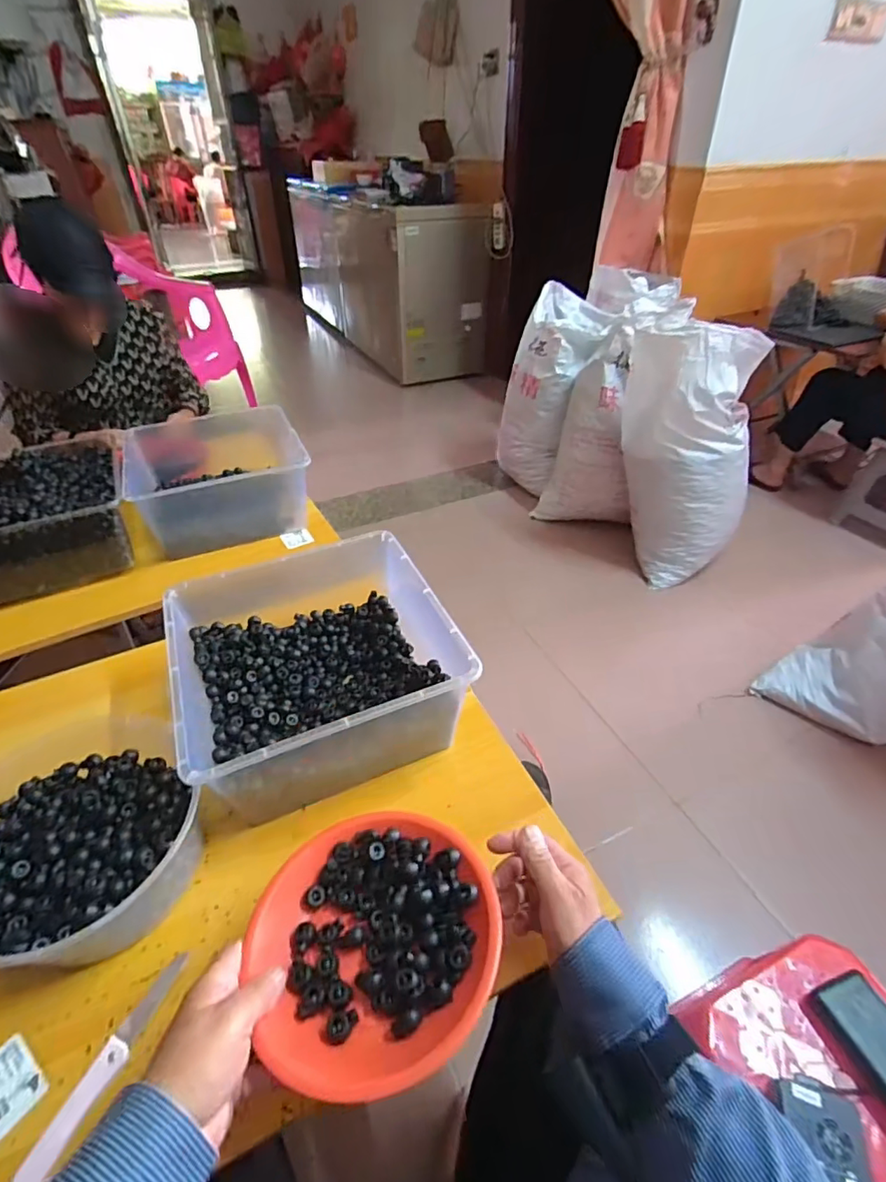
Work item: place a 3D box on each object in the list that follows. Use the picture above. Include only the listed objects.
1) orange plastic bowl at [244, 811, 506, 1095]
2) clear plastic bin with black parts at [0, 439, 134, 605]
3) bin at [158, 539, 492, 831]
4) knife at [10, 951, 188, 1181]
[{"bbox_3d":[-0.054,0.263,0.425,0.180,0.031,0.192,-1,41,1],"label":"orange plastic bowl"},{"bbox_3d":[-0.708,-0.123,0.944,0.309,0.138,0.270,-21,44,-22],"label":"clear plastic bin with black parts"},{"bbox_3d":[-0.156,0.088,0.675,0.302,0.137,0.315,-18,43,-18],"label":"bin"},{"bbox_3d":[-0.274,0.388,0.443,0.021,0.012,0.167,15,43,18],"label":"knife"}]

